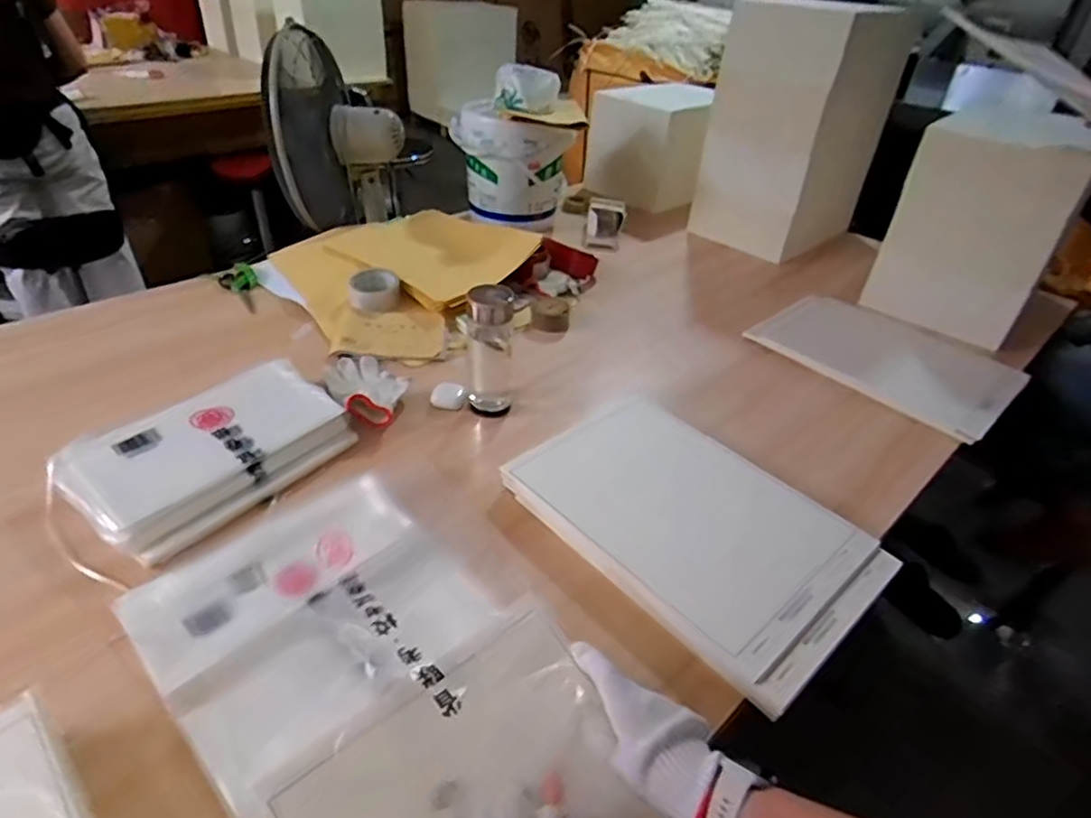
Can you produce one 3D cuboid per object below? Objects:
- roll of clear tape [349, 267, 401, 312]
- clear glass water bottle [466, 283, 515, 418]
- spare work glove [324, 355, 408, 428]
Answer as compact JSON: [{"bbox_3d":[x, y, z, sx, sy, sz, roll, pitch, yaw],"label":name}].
[{"bbox_3d":[-0.319,-0.220,1.178,0.093,0.047,0.093,-6,38,-14],"label":"roll of clear tape"},{"bbox_3d":[-0.079,-0.082,0.909,0.063,0.181,0.059,11,37,7],"label":"clear glass water bottle"},{"bbox_3d":[-0.272,-0.042,0.956,0.106,0.046,0.206,-16,41,-25],"label":"spare work glove"}]

